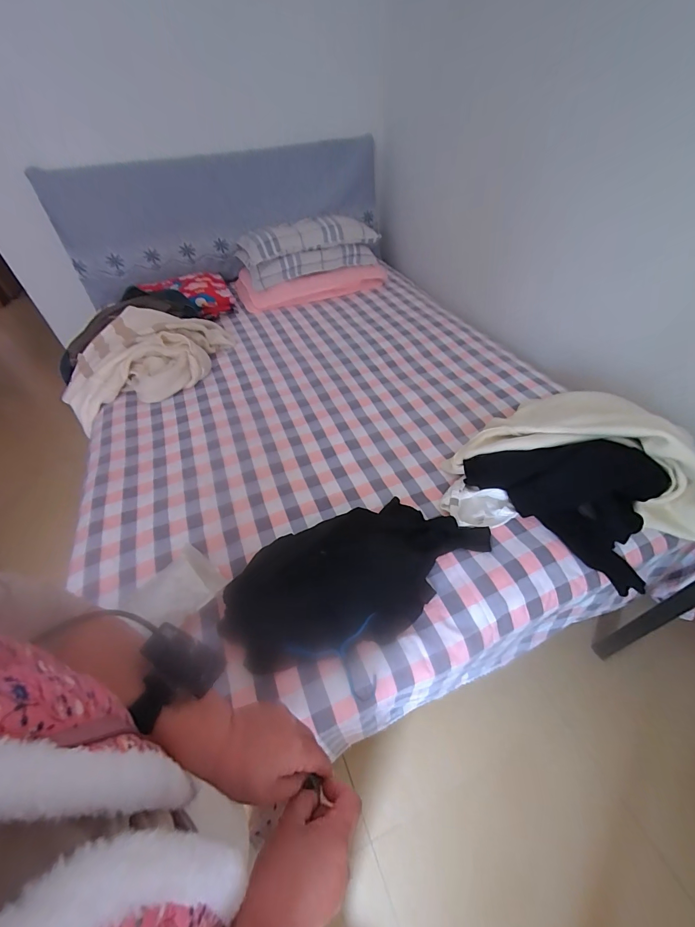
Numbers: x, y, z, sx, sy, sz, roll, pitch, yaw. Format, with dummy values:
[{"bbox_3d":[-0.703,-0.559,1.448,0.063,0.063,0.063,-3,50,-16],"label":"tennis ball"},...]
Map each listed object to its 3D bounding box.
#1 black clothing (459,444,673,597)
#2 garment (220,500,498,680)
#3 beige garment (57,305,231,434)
[{"bbox_3d":[0.469,0.075,0.793,0.407,0.197,0.191,22,54,17],"label":"black clothing"},{"bbox_3d":[0.026,0.214,0.728,0.532,0.068,0.267,-30,51,-22],"label":"garment"},{"bbox_3d":[-0.722,-0.395,1.290,0.610,0.151,0.422,-34,53,-25],"label":"beige garment"}]

